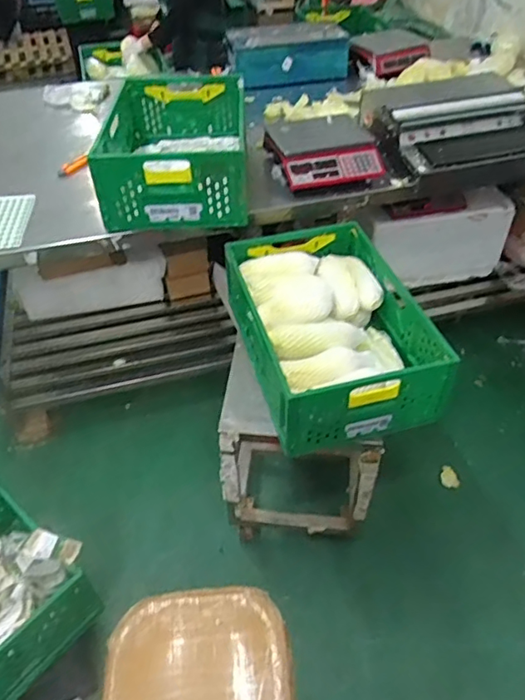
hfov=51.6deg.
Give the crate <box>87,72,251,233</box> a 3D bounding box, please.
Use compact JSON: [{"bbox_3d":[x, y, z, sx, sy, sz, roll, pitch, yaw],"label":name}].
[{"bbox_3d":[-0.260,-0.616,1.665,0.410,0.222,0.628,-2,45,-1],"label":"crate"}]

